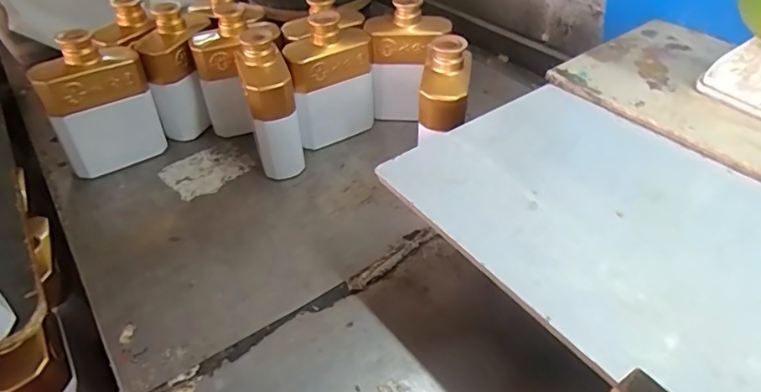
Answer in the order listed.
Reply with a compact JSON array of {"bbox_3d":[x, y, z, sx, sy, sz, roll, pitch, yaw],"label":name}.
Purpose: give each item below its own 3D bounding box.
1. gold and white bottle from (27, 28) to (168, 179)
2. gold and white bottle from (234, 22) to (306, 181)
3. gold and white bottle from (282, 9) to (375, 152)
[{"bbox_3d":[-0.352,-0.114,0.593,0.118,0.156,0.055,-27,48,-26],"label":"gold and white bottle"},{"bbox_3d":[-0.135,-0.111,0.576,0.055,0.166,0.096,-12,43,-12],"label":"gold and white bottle"},{"bbox_3d":[-0.062,-0.140,0.603,0.108,0.165,0.043,-18,44,-18],"label":"gold and white bottle"}]

